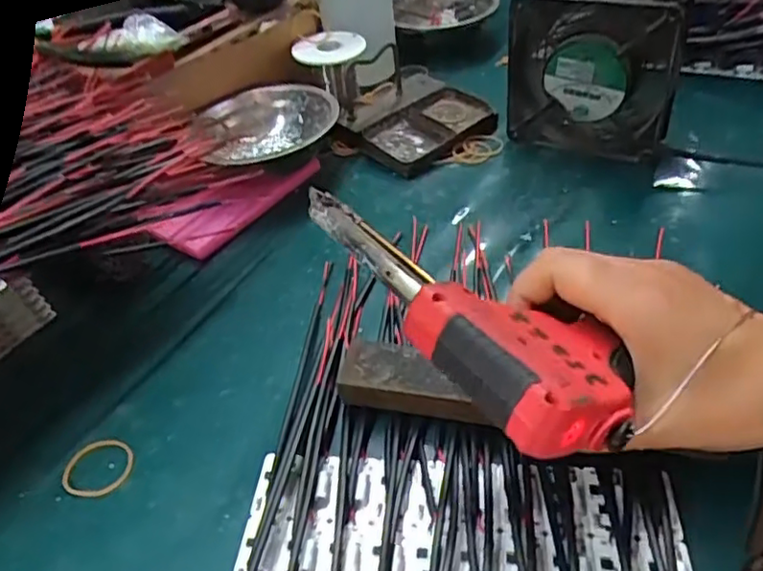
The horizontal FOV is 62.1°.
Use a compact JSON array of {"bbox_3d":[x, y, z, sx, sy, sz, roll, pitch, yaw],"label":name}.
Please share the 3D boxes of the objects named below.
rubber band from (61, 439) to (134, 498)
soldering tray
[{"bbox_3d":[-0.150,0.097,0.336,0.034,0.005,0.033,-2,43,6],"label":"rubber band"},{"bbox_3d":[0.036,-0.140,0.554,0.113,0.016,0.088,-36,50,-28],"label":"soldering tray"}]

